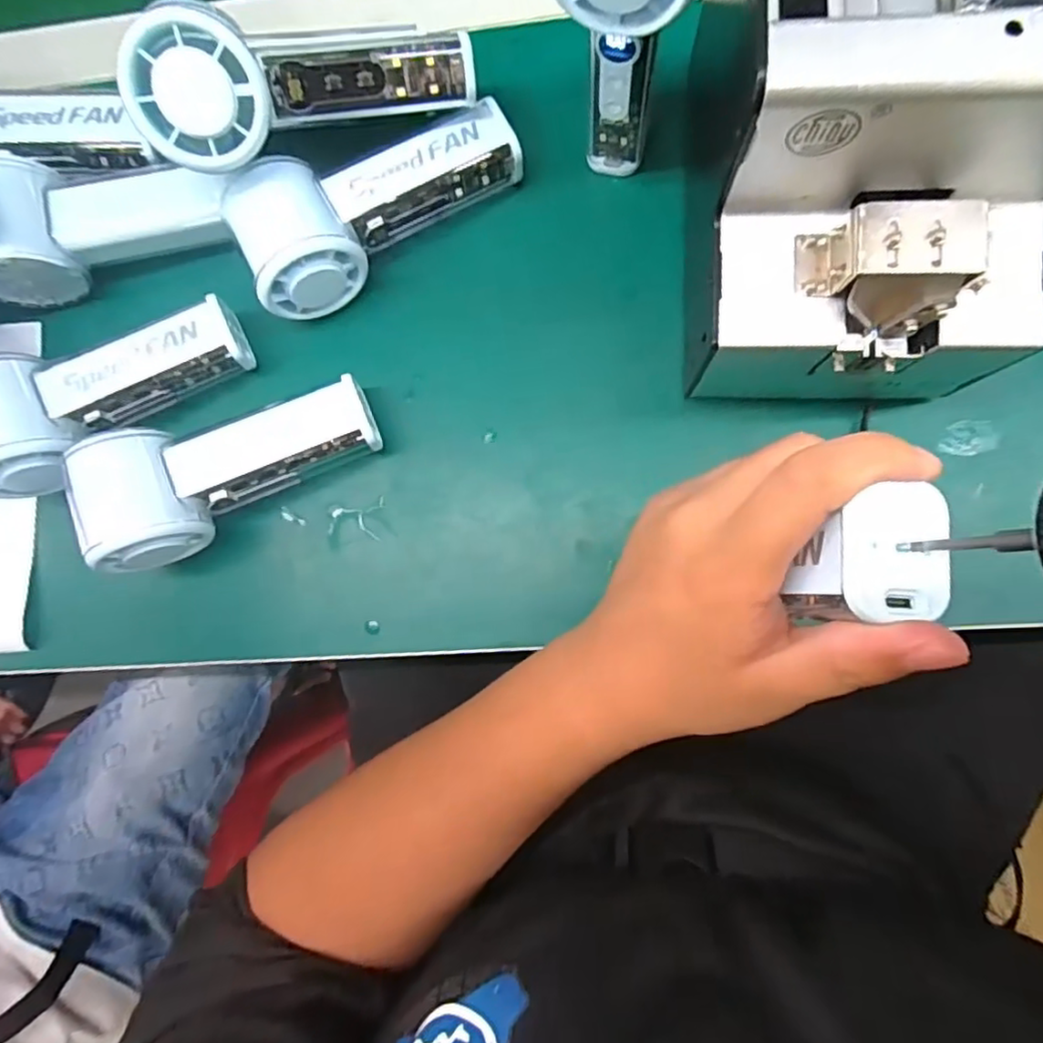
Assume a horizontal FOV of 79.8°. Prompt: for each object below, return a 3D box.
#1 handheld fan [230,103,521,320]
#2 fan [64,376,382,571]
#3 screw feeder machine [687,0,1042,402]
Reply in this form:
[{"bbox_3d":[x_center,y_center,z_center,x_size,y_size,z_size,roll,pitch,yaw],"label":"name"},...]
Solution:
[{"bbox_3d":[-0.070,-0.163,0.325,0.146,0.059,0.057,-23,83,3],"label":"handheld fan"},{"bbox_3d":[-0.151,-0.033,0.324,0.146,0.050,0.066,-27,83,2],"label":"fan"},{"bbox_3d":[0.143,-0.150,0.242,0.128,0.135,0.166,2,85,6],"label":"screw feeder machine"}]

